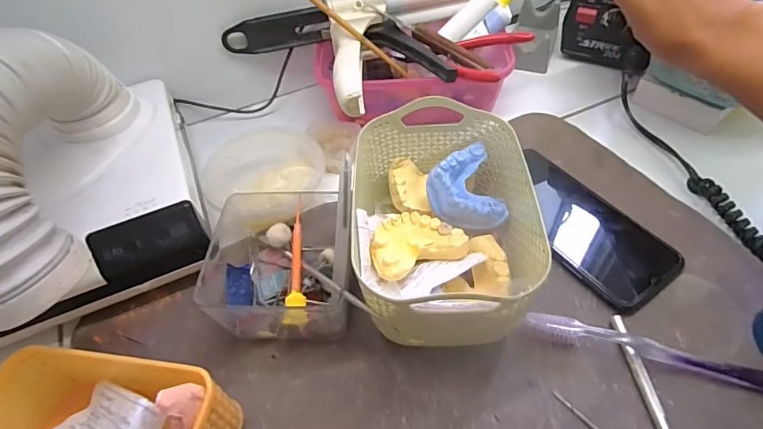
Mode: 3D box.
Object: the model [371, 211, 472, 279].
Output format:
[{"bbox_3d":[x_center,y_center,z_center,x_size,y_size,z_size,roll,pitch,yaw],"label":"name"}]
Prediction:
[{"bbox_3d":[0.023,0.016,0.313,0.068,0.024,0.053,-22,53,-13],"label":"model"}]

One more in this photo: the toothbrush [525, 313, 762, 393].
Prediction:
[{"bbox_3d":[0.191,0.093,0.291,0.188,0.013,0.015,10,53,13],"label":"toothbrush"}]

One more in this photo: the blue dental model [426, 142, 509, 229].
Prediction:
[{"bbox_3d":[0.063,-0.021,0.345,0.053,0.033,0.064,-11,51,-4],"label":"blue dental model"}]

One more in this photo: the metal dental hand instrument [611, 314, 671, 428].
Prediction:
[{"bbox_3d":[0.170,0.122,0.271,0.008,0.011,0.129,-5,51,1],"label":"metal dental hand instrument"}]

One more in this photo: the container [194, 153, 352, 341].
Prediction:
[{"bbox_3d":[-0.079,0.031,0.327,0.118,0.058,0.105,-2,50,2],"label":"container"}]

